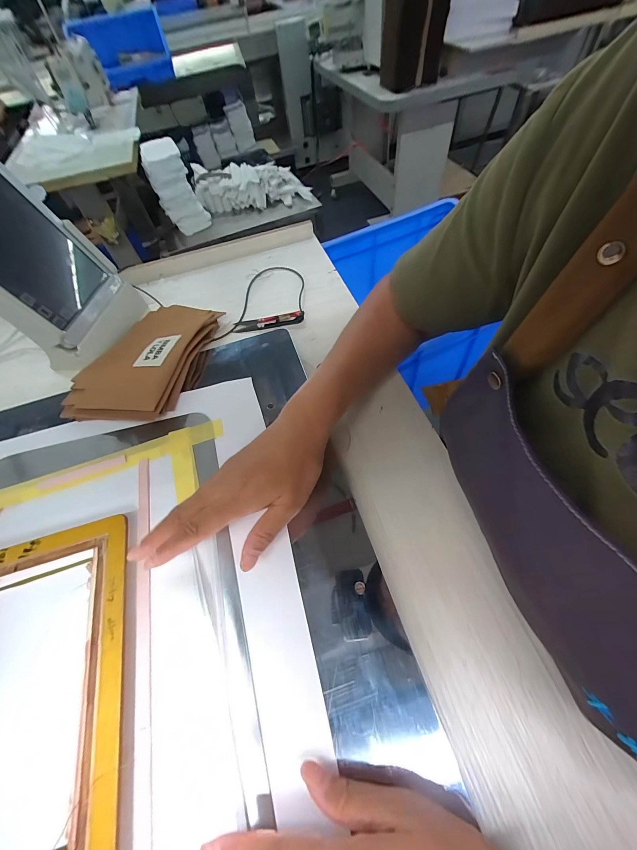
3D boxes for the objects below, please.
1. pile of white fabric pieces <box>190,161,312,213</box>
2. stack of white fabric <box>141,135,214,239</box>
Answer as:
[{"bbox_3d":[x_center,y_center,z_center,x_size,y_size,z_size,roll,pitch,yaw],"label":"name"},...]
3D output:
[{"bbox_3d":[-0.297,-1.083,1.446,0.511,0.141,0.187,-4,58,4],"label":"pile of white fabric pieces"},{"bbox_3d":[-0.590,-0.980,1.326,0.185,0.297,0.154,-21,59,-7],"label":"stack of white fabric"}]

